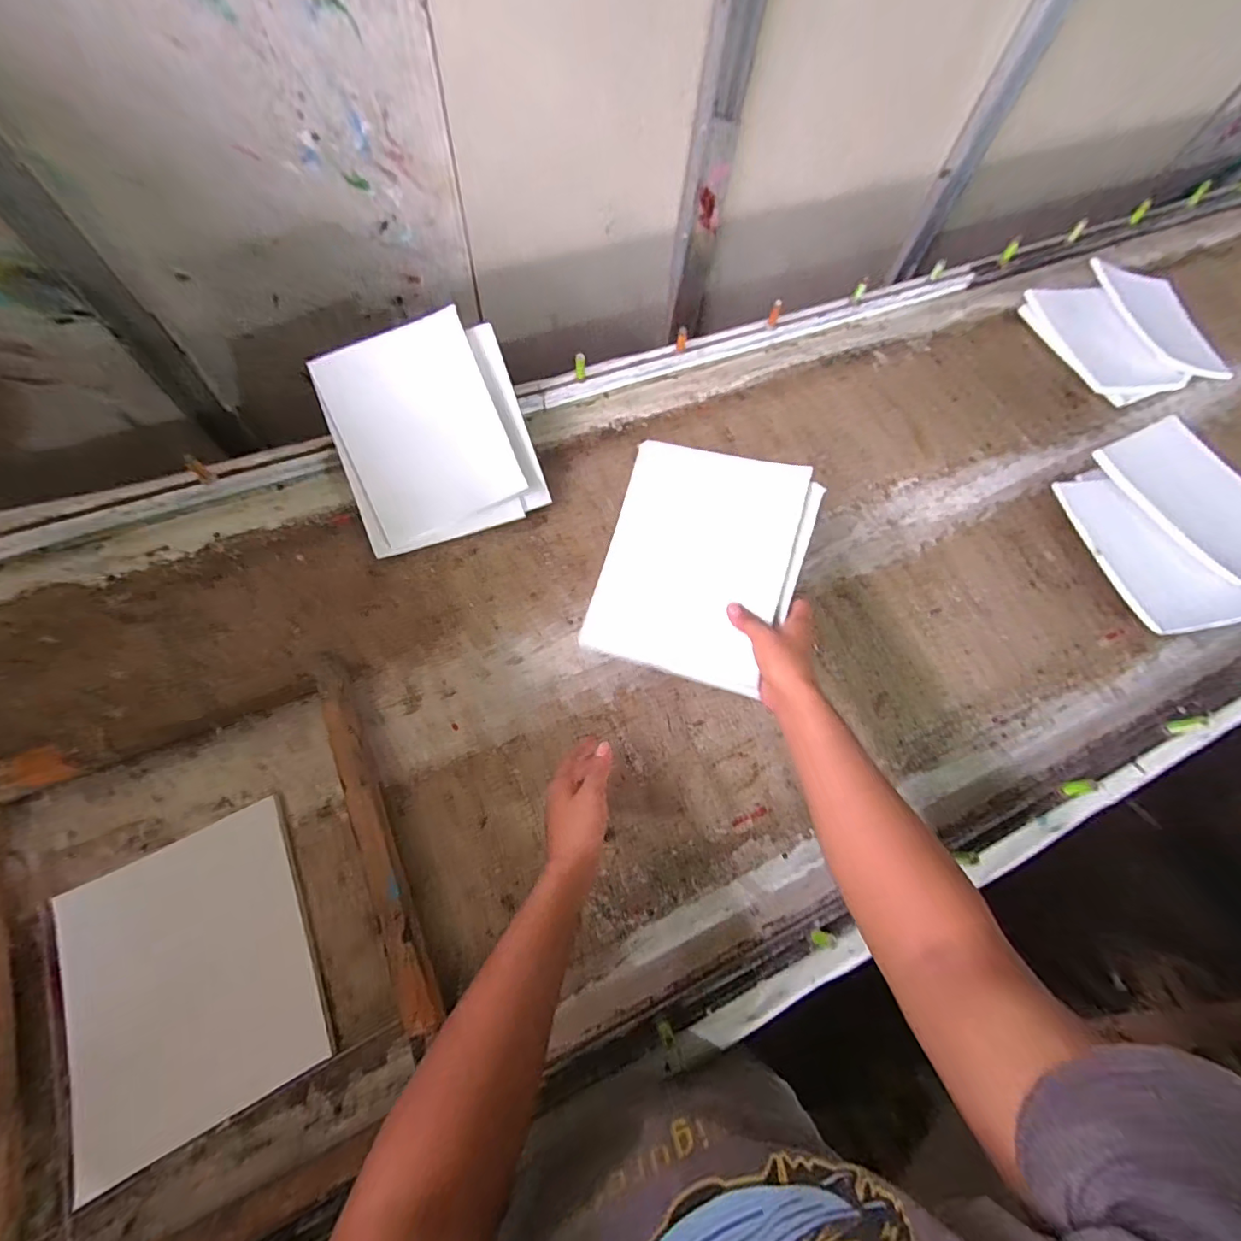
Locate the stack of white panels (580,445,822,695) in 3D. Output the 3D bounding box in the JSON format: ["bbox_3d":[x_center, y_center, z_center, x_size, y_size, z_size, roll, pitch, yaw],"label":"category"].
[{"bbox_3d":[0.097,-0.069,0.636,0.224,0.019,0.269,15,85,10],"label":"stack of white panels"}]

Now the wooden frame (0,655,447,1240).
[{"bbox_3d":[-0.440,0.328,0.547,0.420,0.066,0.511,-21,71,-13],"label":"wooden frame"}]

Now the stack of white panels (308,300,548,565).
[{"bbox_3d":[-0.265,-0.264,0.759,0.255,0.020,0.287,-19,98,-10],"label":"stack of white panels"}]

